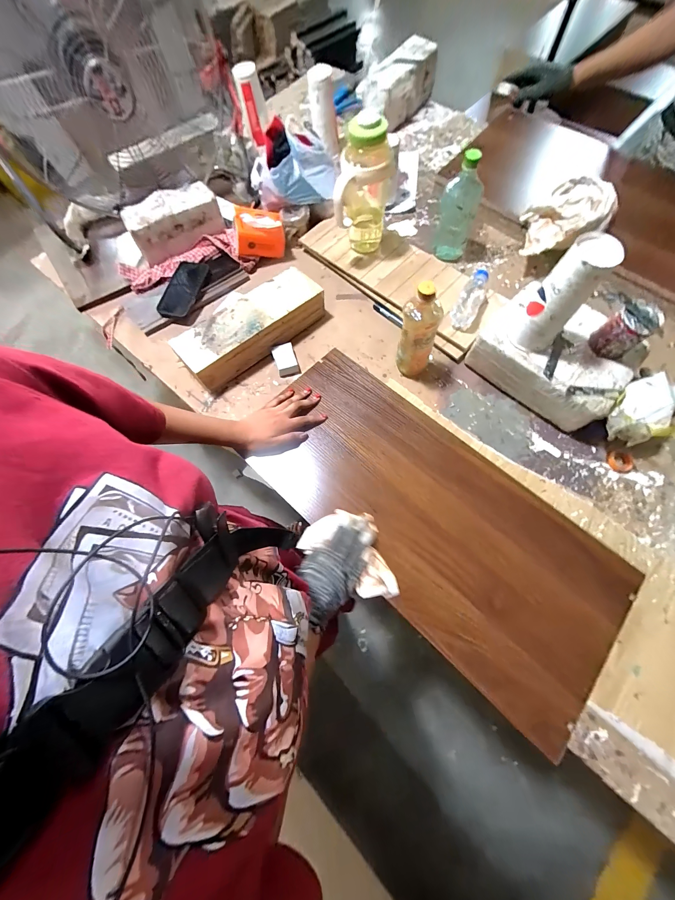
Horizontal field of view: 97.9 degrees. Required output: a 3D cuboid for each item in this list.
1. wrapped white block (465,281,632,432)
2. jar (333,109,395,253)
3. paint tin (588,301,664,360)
[{"bbox_3d":[0.430,-0.189,0.597,0.264,0.104,0.187,43,76,14],"label":"wrapped white block"},{"bbox_3d":[0.057,-0.555,0.648,0.110,0.243,0.096,13,71,5],"label":"jar"},{"bbox_3d":[0.500,-0.207,0.516,0.062,0.076,0.065,-1,71,3],"label":"paint tin"}]

